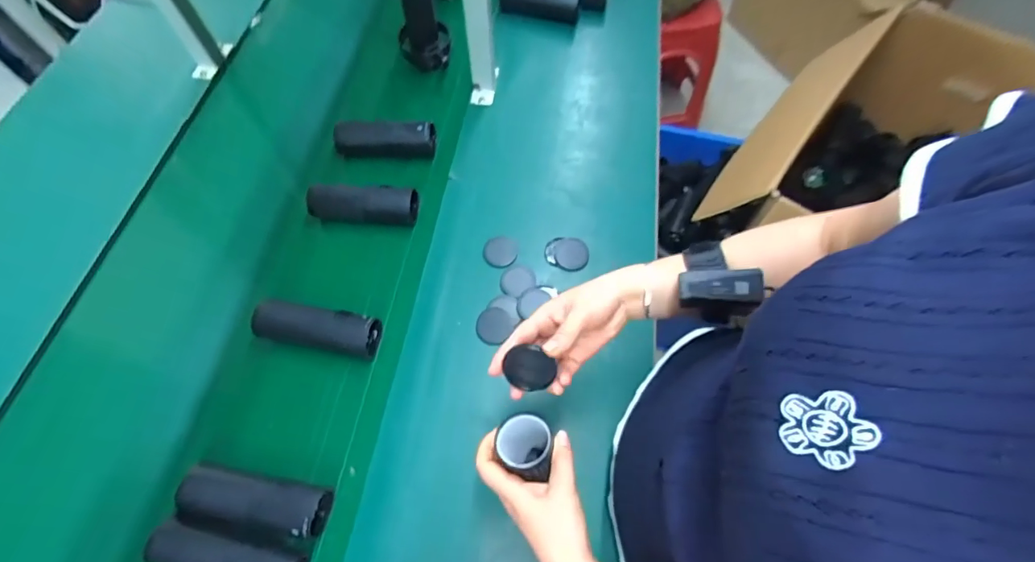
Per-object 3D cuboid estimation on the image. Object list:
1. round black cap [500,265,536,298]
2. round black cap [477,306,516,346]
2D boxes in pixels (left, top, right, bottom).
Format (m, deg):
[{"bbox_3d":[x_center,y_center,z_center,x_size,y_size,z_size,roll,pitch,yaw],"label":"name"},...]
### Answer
[{"bbox_3d":[-0.001,-0.001,0.679,0.051,0.006,0.046,-32,67,-15],"label":"round black cap"},{"bbox_3d":[-0.033,0.061,0.649,0.047,0.005,0.053,36,68,17],"label":"round black cap"}]

